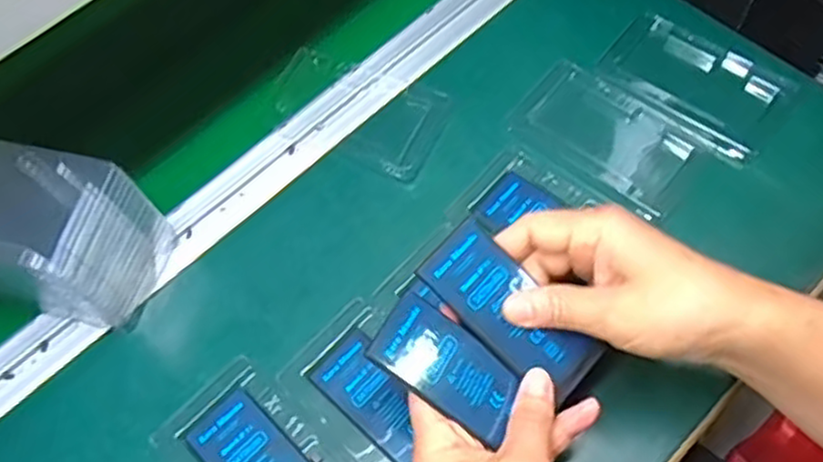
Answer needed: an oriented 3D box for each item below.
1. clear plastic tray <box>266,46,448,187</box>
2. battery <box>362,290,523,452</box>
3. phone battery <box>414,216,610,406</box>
[{"bbox_3d":[-0.043,-0.087,0.518,0.133,0.011,0.077,22,67,14],"label":"clear plastic tray"},{"bbox_3d":[0.018,0.068,0.356,0.077,0.006,0.042,38,61,1],"label":"battery"},{"bbox_3d":[0.052,0.042,0.366,0.099,0.005,0.041,44,80,5],"label":"phone battery"}]

